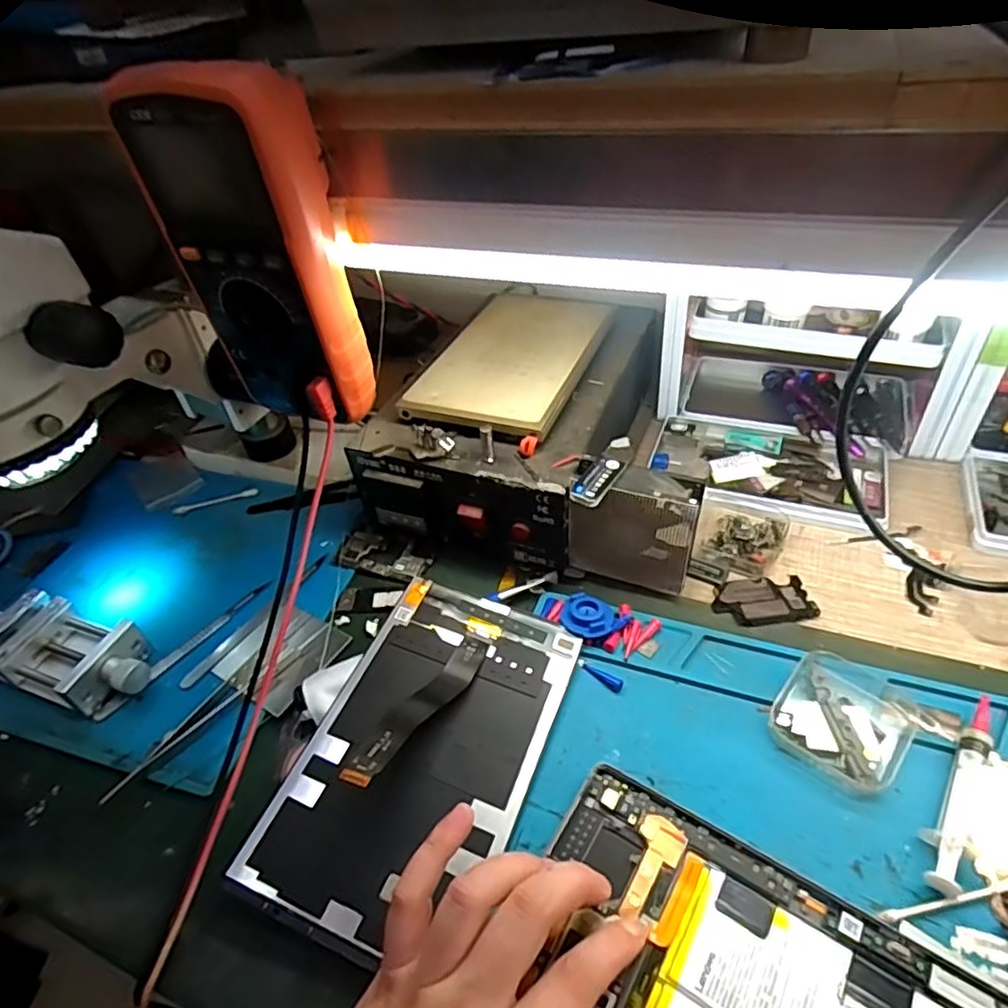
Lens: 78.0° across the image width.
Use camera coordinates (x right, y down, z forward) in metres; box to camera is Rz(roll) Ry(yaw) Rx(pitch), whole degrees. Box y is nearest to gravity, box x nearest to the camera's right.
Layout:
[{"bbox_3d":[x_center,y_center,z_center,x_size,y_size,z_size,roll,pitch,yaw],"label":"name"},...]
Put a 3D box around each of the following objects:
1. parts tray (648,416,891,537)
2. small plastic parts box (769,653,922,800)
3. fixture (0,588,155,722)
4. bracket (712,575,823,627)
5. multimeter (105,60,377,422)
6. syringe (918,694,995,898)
[{"bbox_3d":[0.212,-0.032,0.506,0.177,0.020,0.096,18,47,25],"label":"parts tray"},{"bbox_3d":[0.187,0.117,0.343,0.062,0.019,0.071,28,51,32],"label":"small plastic parts box"},{"bbox_3d":[-0.299,0.101,0.422,0.134,0.039,0.060,10,46,18],"label":"fixture"},{"bbox_3d":[0.173,0.064,0.417,0.063,0.004,0.037,-5,41,1],"label":"bracket"},{"bbox_3d":[-0.125,-0.123,0.326,0.087,0.171,0.054,17,48,24],"label":"multimeter"},{"bbox_3d":[0.229,0.141,0.310,0.018,0.014,0.109,25,50,31],"label":"syringe"}]

